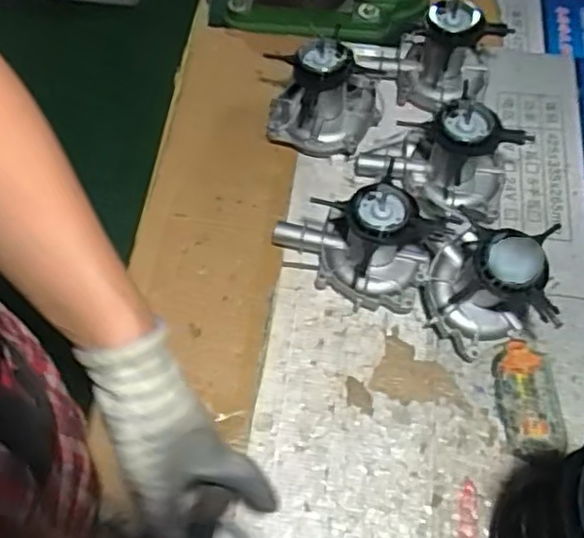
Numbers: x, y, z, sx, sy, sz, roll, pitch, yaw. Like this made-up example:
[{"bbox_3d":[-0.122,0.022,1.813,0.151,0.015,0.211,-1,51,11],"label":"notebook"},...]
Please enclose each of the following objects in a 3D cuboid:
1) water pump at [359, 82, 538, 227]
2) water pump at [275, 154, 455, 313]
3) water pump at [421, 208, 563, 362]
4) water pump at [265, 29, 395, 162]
[{"bbox_3d":[0.151,-0.119,0.677,0.156,0.102,0.092,31,66,15],"label":"water pump"},{"bbox_3d":[0.063,-0.025,0.629,0.166,0.097,0.100,5,62,2],"label":"water pump"},{"bbox_3d":[0.178,0.010,0.602,0.108,0.108,0.118,8,62,4],"label":"water pump"},{"bbox_3d":[0.038,-0.195,0.720,0.130,0.103,0.113,4,62,1],"label":"water pump"}]

